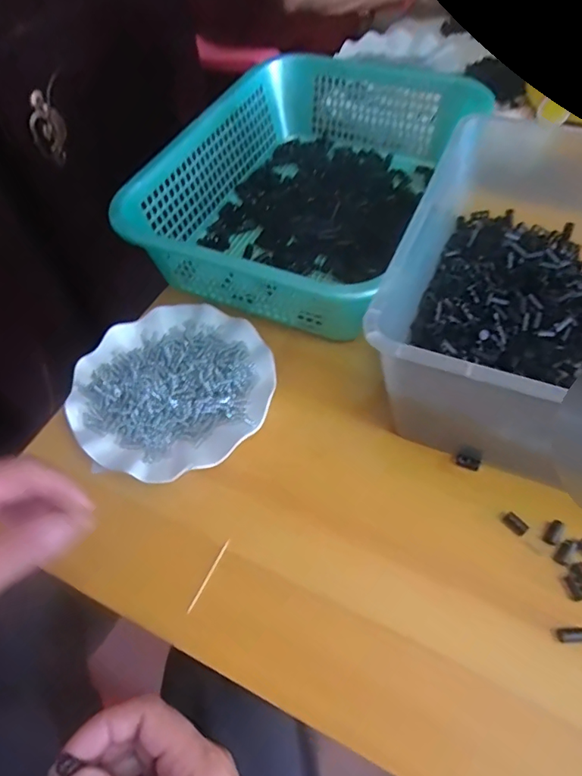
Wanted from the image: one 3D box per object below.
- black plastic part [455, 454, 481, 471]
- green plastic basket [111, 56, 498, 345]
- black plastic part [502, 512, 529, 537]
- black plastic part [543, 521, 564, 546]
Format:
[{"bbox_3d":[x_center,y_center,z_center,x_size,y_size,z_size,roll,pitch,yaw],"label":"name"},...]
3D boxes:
[{"bbox_3d":[0.146,0.062,0.434,0.019,0.004,0.009,23,60,19],"label":"black plastic part"},{"bbox_3d":[0.020,-0.244,0.594,0.270,0.081,0.383,18,58,16],"label":"green plastic basket"},{"bbox_3d":[0.175,0.106,0.409,0.011,0.004,0.018,-35,59,-19],"label":"black plastic part"},{"bbox_3d":[0.200,0.110,0.398,0.010,0.004,0.019,36,65,26],"label":"black plastic part"}]

